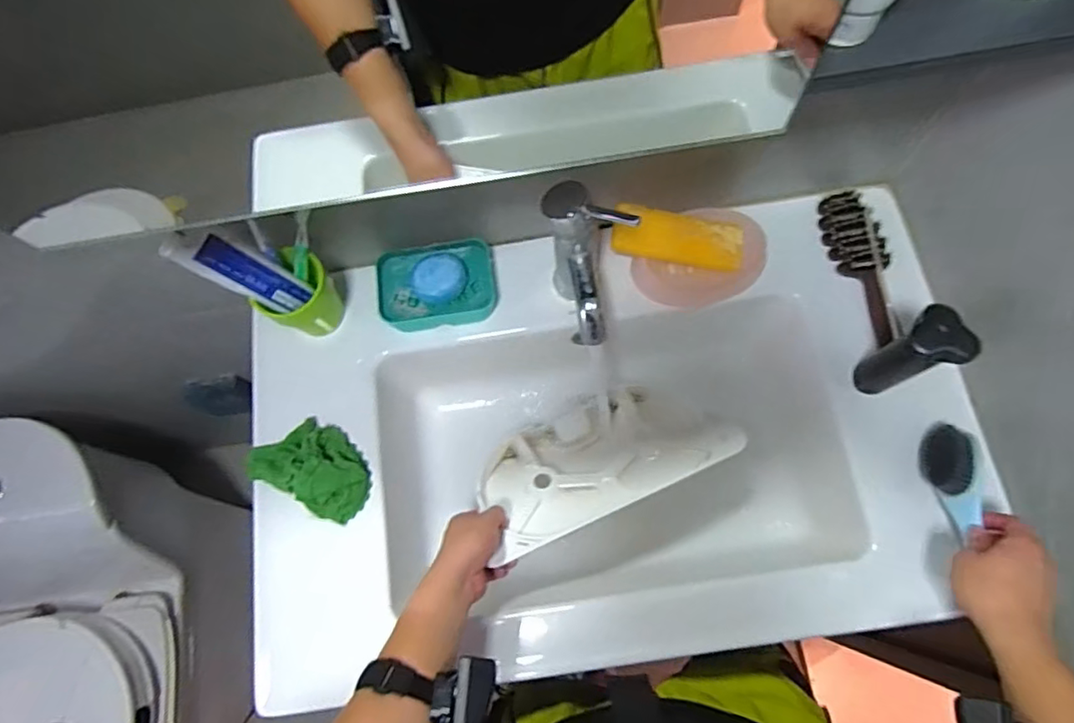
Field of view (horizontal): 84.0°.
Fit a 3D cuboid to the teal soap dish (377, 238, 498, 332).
[{"bbox_3d":[-0.119,-0.090,0.715,0.139,0.042,0.097,-10,73,-2],"label":"teal soap dish"}]

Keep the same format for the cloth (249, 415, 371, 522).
[{"bbox_3d":[-0.253,0.113,0.667,0.144,0.040,0.090,26,75,8],"label":"cloth"}]

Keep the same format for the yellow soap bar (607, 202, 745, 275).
[{"bbox_3d":[0.162,-0.142,0.688,0.149,0.026,0.059,6,92,-2],"label":"yellow soap bar"}]

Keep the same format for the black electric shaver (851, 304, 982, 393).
[{"bbox_3d":[0.363,0.001,0.605,0.056,0.151,0.057,-26,74,-7],"label":"black electric shaver"}]

